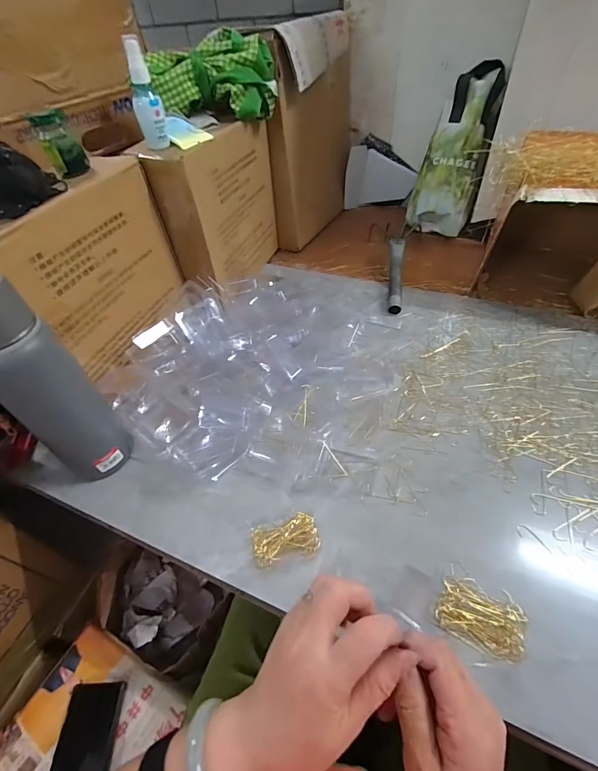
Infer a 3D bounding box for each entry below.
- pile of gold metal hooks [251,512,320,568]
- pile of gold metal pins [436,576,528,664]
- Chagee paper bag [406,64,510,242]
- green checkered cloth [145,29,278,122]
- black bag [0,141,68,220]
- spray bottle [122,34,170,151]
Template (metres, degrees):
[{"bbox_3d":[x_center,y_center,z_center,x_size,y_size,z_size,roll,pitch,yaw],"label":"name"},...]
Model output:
[{"bbox_3d":[-0.015,0.171,0.404,0.069,0.016,0.042,-14,47,-9],"label":"pile of gold metal hooks"},{"bbox_3d":[0.174,0.217,0.345,0.075,0.011,0.055,18,51,20],"label":"pile of gold metal pins"},{"bbox_3d":[0.342,-0.504,0.788,0.129,0.321,0.083,28,31,27],"label":"Chagee paper bag"},{"bbox_3d":[-0.141,-0.495,0.593,0.206,0.095,0.088,-14,48,-7],"label":"green checkered cloth"},{"bbox_3d":[-0.326,-0.227,0.402,0.067,0.051,0.095,16,51,19],"label":"black bag"},{"bbox_3d":[-0.208,-0.394,0.495,0.034,0.116,0.043,-15,48,-8],"label":"spray bottle"}]

